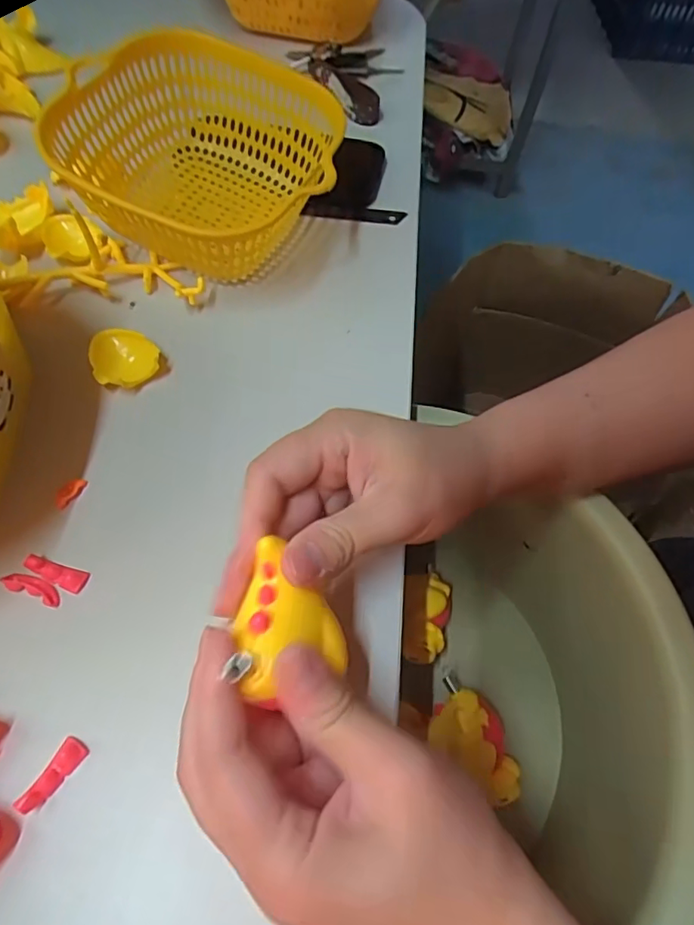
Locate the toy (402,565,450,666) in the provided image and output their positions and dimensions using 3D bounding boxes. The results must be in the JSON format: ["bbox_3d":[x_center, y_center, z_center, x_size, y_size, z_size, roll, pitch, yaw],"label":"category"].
[{"bbox_3d":[0.056,0.108,0.391,0.034,0.028,0.060,7,58,1],"label":"toy"}]

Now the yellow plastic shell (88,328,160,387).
[{"bbox_3d":[-0.136,-0.063,0.339,0.038,0.015,0.038,-17,61,-14],"label":"yellow plastic shell"}]

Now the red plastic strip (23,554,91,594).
[{"bbox_3d":[-0.145,0.055,0.275,0.031,0.004,0.011,26,59,-6],"label":"red plastic strip"}]

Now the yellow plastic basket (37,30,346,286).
[{"bbox_3d":[-0.096,-0.195,0.379,0.168,0.098,0.163,13,58,4],"label":"yellow plastic basket"}]

